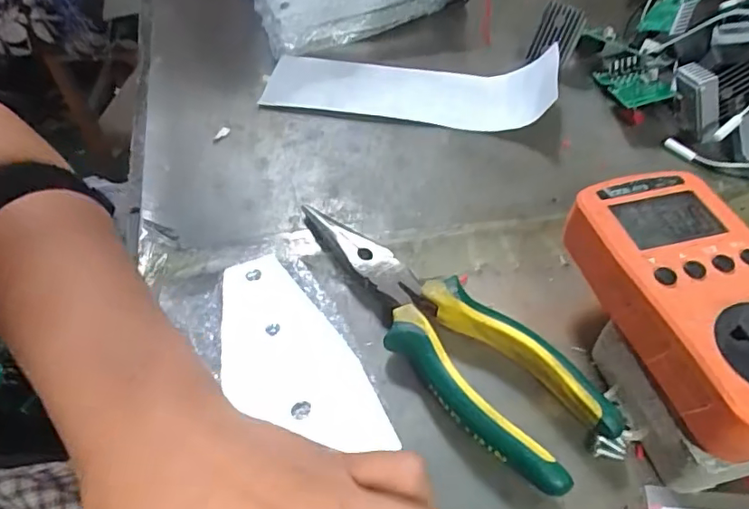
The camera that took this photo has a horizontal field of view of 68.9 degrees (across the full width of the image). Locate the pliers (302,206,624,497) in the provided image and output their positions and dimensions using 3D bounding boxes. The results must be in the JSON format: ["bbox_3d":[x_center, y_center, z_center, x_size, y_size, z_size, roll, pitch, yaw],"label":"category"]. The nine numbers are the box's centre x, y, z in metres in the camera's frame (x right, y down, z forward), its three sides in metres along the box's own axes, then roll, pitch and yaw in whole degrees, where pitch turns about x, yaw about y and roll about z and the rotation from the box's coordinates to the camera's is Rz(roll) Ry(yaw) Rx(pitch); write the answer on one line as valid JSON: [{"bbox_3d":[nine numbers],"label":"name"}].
[{"bbox_3d":[0.028,0.033,0.274,0.052,0.023,0.186,-34,59,-24],"label":"pliers"}]

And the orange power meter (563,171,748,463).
[{"bbox_3d":[0.138,0.019,0.231,0.065,0.032,0.123,-13,52,-10],"label":"orange power meter"}]

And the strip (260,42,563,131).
[{"bbox_3d":[0.021,-0.129,0.396,0.207,0.030,0.066,8,52,7],"label":"strip"}]

